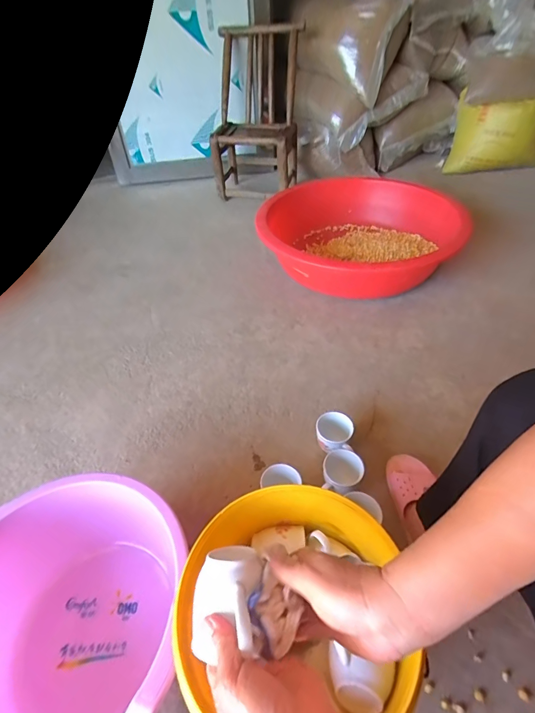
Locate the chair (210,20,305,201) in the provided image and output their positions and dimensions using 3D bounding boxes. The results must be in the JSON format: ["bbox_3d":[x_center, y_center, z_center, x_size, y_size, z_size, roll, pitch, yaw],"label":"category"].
[{"bbox_3d":[-0.055,-1.027,1.605,0.350,0.618,0.340,8,45,11],"label":"chair"}]

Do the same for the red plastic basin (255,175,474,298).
[{"bbox_3d":[0.301,-0.423,1.301,0.648,0.197,0.647,-2,45,2],"label":"red plastic basin"}]

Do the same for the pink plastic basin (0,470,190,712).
[{"bbox_3d":[-0.295,0.386,0.547,0.353,0.188,0.358,-2,46,2],"label":"pink plastic basin"}]

